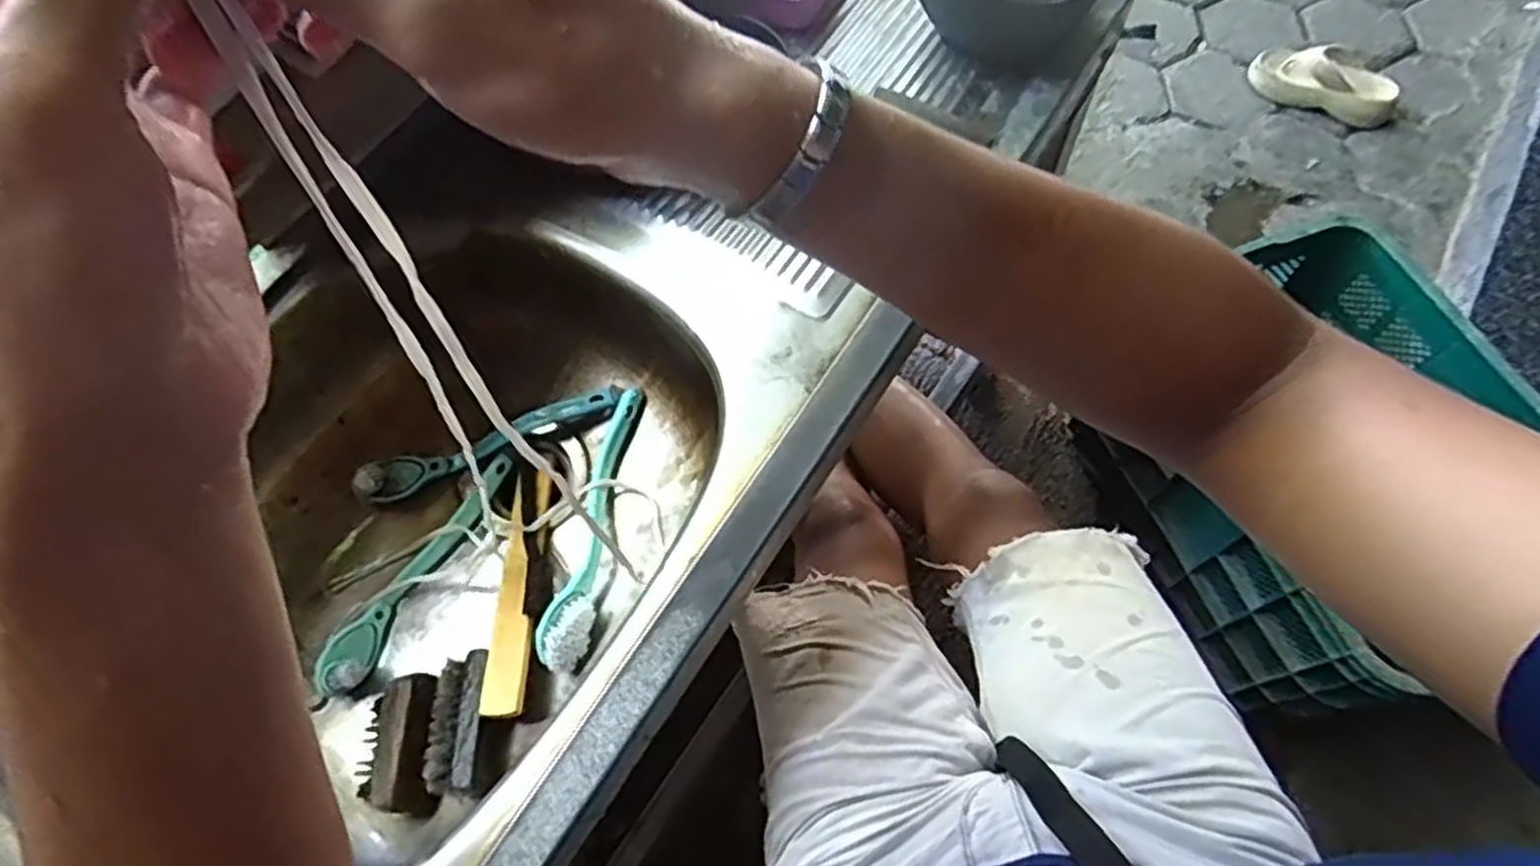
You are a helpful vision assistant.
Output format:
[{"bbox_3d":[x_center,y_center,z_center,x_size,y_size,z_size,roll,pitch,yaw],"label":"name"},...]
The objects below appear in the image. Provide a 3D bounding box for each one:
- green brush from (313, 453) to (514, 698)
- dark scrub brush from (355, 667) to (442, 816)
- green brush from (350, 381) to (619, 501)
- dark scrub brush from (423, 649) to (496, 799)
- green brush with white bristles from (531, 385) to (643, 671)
[{"bbox_3d":[-0.292,0.108,0.650,0.042,0.036,0.226,23,69,12],"label":"green brush"},{"bbox_3d":[-0.278,0.232,0.582,0.059,0.030,0.098,-11,67,-2],"label":"dark scrub brush"},{"bbox_3d":[-0.239,0.007,0.683,0.230,0.035,0.028,-22,67,-7],"label":"green brush"},{"bbox_3d":[-0.229,0.217,0.589,0.043,0.032,0.099,-7,66,-1],"label":"dark scrub brush"},{"bbox_3d":[-0.145,0.073,0.646,0.042,0.039,0.233,7,67,5],"label":"green brush with white bristles"}]

